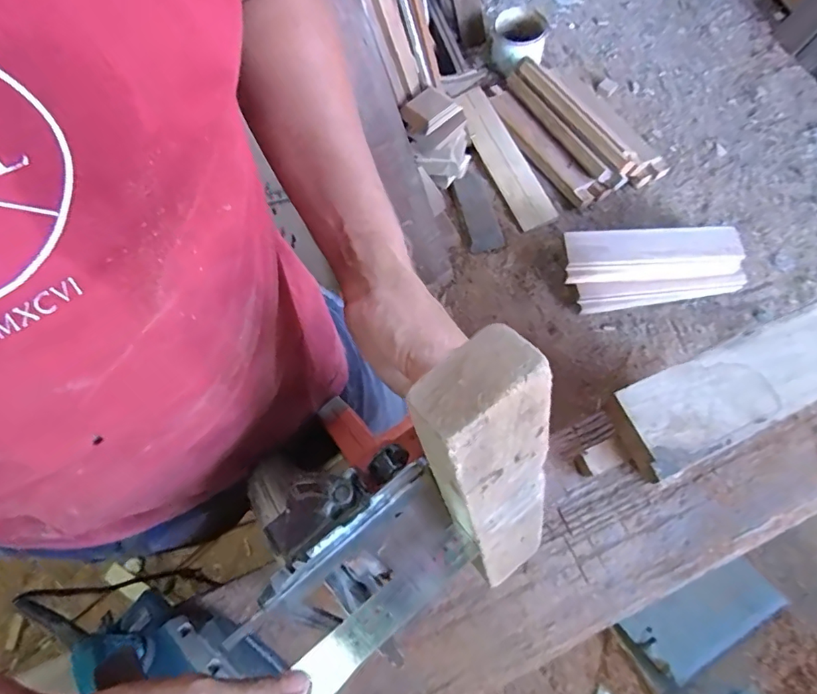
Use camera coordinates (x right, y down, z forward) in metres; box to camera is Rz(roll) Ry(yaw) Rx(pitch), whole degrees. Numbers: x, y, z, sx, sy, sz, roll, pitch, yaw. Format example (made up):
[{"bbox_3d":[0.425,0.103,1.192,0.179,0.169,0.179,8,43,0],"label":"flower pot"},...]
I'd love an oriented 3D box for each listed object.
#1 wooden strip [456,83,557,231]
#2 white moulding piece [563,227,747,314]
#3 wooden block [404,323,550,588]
[{"bbox_3d":[0.291,-0.594,1.544,0.119,0.024,0.513,-25,75,1],"label":"wooden strip"},{"bbox_3d":[0.669,-0.225,1.375,0.472,0.136,0.176,-5,65,-1],"label":"white moulding piece"},{"bbox_3d":[0.056,0.100,0.328,0.067,0.281,0.035,-40,53,-16],"label":"wooden block"}]

